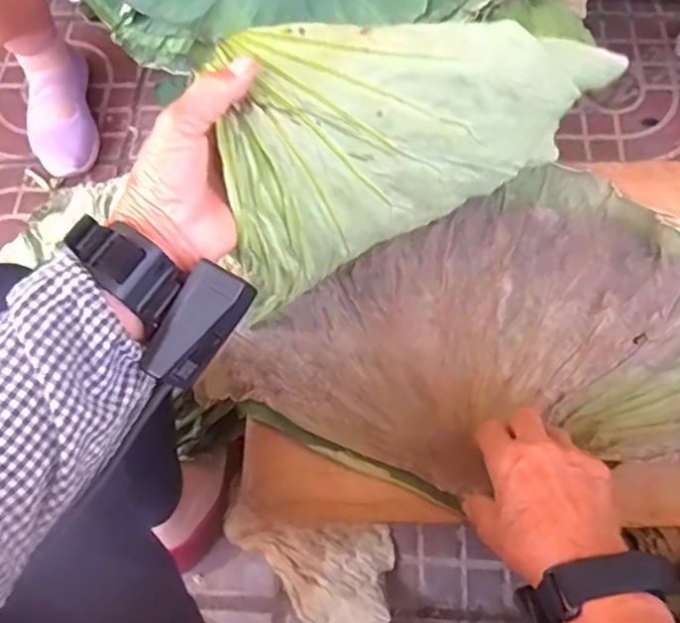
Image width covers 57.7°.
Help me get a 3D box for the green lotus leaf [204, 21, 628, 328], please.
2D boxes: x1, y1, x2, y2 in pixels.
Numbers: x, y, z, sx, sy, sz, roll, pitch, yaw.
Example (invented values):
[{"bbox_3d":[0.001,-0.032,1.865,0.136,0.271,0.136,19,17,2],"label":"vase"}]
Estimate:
[{"bbox_3d":[0.048,-0.137,0.448,0.310,0.170,0.094,-33,69,-11],"label":"green lotus leaf"}]

